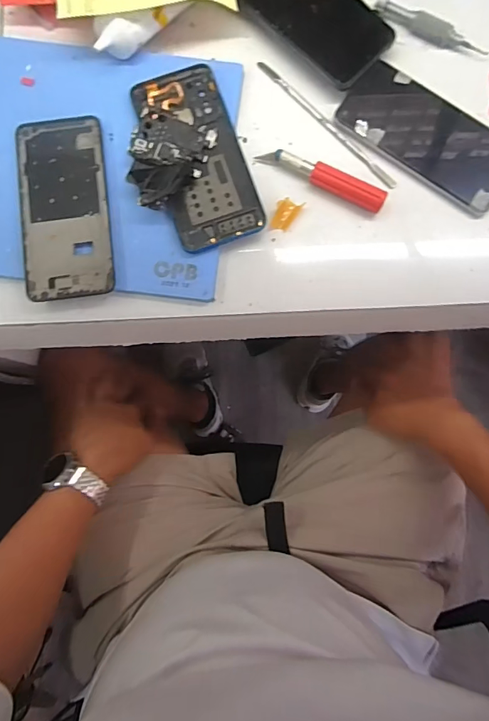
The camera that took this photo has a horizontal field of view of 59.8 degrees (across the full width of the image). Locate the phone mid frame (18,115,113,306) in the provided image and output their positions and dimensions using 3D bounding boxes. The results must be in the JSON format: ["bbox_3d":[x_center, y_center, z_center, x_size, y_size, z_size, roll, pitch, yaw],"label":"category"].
[{"bbox_3d":[-0.153,-0.131,0.360,0.073,0.011,0.158,-7,86,-2],"label":"phone mid frame"}]

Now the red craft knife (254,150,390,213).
[{"bbox_3d":[0.067,-0.158,0.367,0.112,0.019,0.016,25,86,0],"label":"red craft knife"}]

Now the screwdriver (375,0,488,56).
[{"bbox_3d":[0.169,-0.302,0.385,0.107,0.012,0.015,27,86,1],"label":"screwdriver"}]

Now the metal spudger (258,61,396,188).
[{"bbox_3d":[0.074,-0.213,0.380,0.007,0.005,0.165,-44,88,-4],"label":"metal spudger"}]

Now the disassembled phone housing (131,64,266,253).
[{"bbox_3d":[-0.040,-0.178,0.366,0.073,0.010,0.162,-18,87,-3],"label":"disassembled phone housing"}]

